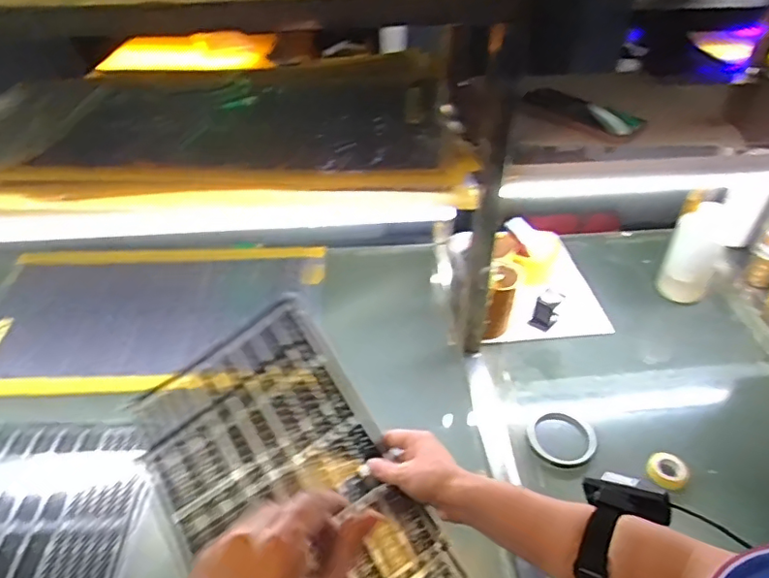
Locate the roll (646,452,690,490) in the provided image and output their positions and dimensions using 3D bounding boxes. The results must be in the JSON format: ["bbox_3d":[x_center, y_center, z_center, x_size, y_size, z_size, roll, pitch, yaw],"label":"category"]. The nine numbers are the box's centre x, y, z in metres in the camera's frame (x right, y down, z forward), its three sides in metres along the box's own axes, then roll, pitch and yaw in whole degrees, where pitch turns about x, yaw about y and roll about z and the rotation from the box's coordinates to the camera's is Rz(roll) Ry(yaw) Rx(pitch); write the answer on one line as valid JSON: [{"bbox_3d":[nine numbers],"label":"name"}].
[{"bbox_3d":[0.353,0.225,0.695,0.046,0.022,0.039,29,48,30],"label":"roll"}]

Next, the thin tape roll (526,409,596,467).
[{"bbox_3d":[0.233,0.195,0.729,0.080,0.025,0.074,0,40,0],"label":"thin tape roll"}]

